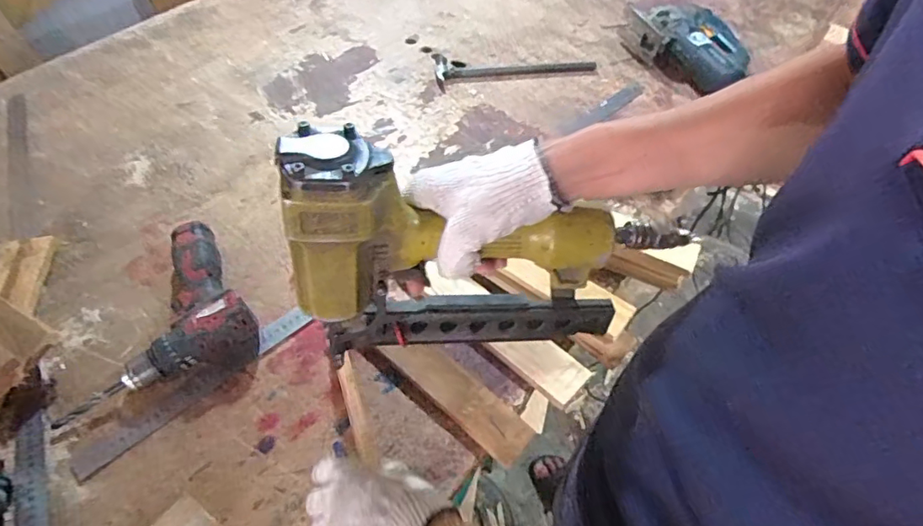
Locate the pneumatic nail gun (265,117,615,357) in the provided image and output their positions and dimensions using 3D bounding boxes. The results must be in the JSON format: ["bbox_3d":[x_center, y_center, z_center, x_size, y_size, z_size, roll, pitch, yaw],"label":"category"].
[{"bbox_3d":[0.000,-0.015,0.446,0.252,0.236,0.069,-9,54,-5],"label":"pneumatic nail gun"}]

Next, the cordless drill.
[{"bbox_3d":[-0.386,0.063,0.669,0.226,0.060,0.210,-24,55,-19],"label":"cordless drill"}]

